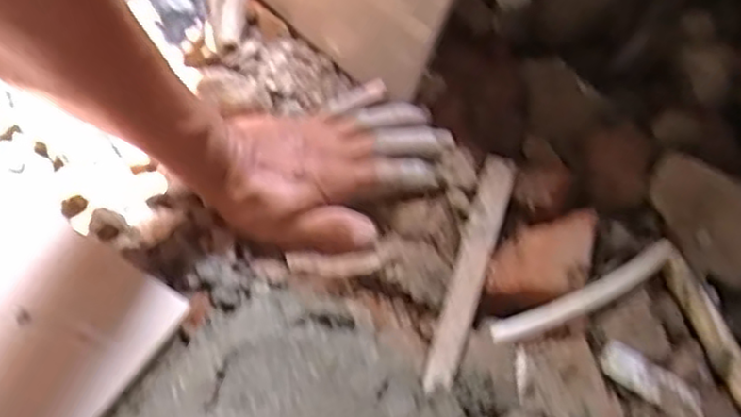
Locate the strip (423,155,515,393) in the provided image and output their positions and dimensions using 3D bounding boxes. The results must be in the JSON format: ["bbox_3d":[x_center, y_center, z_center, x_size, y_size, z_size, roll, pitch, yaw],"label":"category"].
[{"bbox_3d":[0.061,0.035,0.430,0.021,0.008,0.160,14,60,11],"label":"strip"}]

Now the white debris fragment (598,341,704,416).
[{"bbox_3d":[0.155,0.096,0.388,0.059,0.005,0.022,32,64,20],"label":"white debris fragment"}]

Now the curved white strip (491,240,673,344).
[{"bbox_3d":[0.128,0.050,0.416,0.123,0.009,0.017,-23,60,-11],"label":"curved white strip"}]

